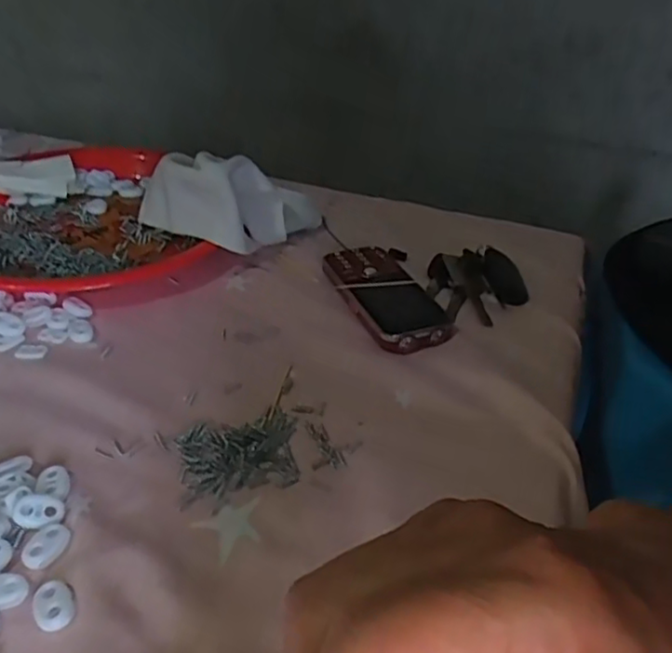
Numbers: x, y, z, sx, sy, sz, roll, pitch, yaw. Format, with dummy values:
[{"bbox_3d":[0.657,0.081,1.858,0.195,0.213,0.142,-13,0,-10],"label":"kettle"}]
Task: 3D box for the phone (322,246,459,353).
[{"bbox_3d":[0.034,-0.023,0.474,0.055,0.014,0.120,-10,37,-19],"label":"phone"}]

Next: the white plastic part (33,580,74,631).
[{"bbox_3d":[-0.117,0.115,0.272,0.015,0.004,0.022,-16,40,-27],"label":"white plastic part"}]

